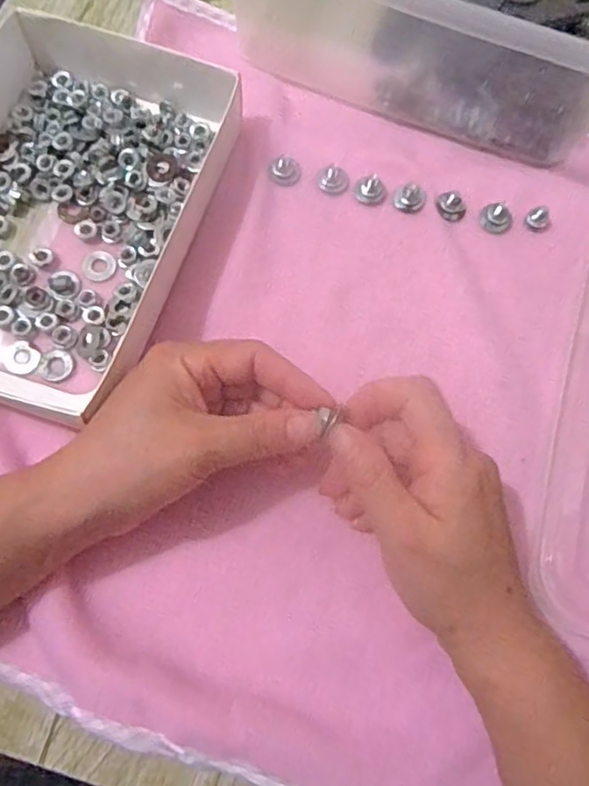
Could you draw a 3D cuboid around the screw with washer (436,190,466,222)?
[{"bbox_3d":[0.090,-0.107,0.330,0.016,0.006,0.017,0,74,0],"label":"screw with washer"}]

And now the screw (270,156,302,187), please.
[{"bbox_3d":[-0.005,-0.129,0.336,0.018,0.006,0.017,0,74,0],"label":"screw"}]

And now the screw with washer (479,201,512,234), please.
[{"bbox_3d":[0.115,-0.099,0.328,0.018,0.008,0.016,20,75,6],"label":"screw with washer"}]

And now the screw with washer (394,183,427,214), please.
[{"bbox_3d":[0.065,-0.111,0.331,0.015,0.008,0.017,-33,77,-9],"label":"screw with washer"}]

